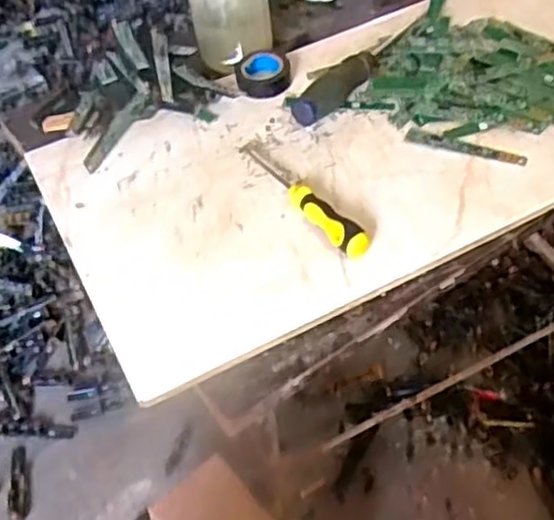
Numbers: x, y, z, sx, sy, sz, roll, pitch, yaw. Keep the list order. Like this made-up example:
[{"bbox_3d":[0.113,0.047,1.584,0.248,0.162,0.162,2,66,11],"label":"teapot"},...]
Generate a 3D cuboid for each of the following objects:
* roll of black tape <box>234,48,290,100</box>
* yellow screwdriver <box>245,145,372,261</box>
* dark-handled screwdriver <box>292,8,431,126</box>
[{"bbox_3d":[-0.013,-0.176,0.689,0.050,0.020,0.054,-3,47,4],"label":"roll of black tape"},{"bbox_3d":[0.020,-0.054,0.578,0.024,0.022,0.152,-26,50,-17],"label":"yellow screwdriver"},{"bbox_3d":[0.082,-0.183,0.676,0.027,0.025,0.207,27,56,28],"label":"dark-handled screwdriver"}]

